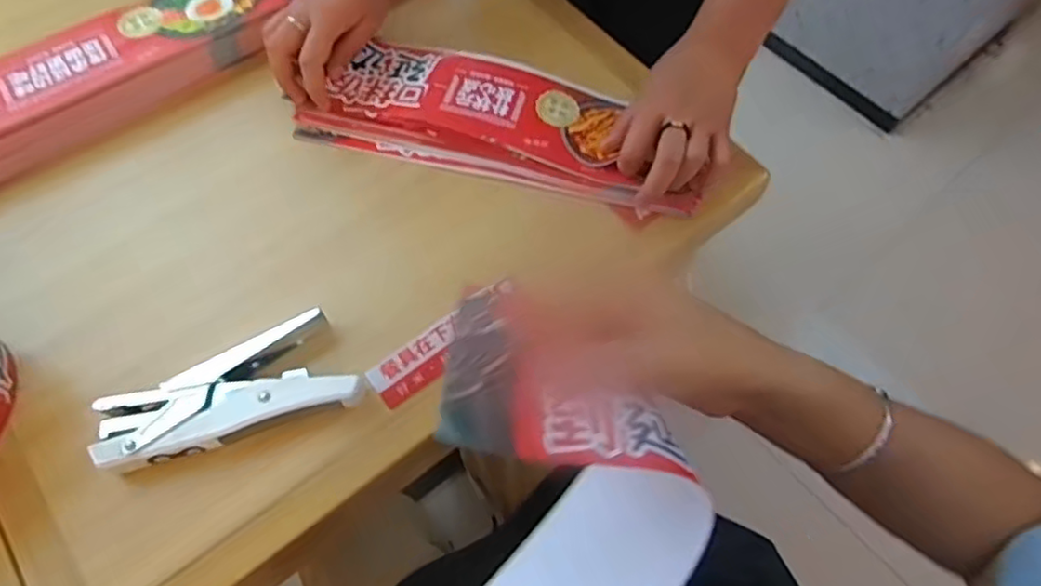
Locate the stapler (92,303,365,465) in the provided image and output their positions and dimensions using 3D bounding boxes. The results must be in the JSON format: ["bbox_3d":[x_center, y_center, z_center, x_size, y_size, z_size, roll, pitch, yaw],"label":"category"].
[{"bbox_3d":[-0.196,0.068,0.446,0.161,0.037,0.075,-17,65,-9],"label":"stapler"}]

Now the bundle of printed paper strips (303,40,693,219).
[{"bbox_3d":[-0.015,-0.145,0.549,0.322,0.023,0.116,13,65,6],"label":"bundle of printed paper strips"}]

